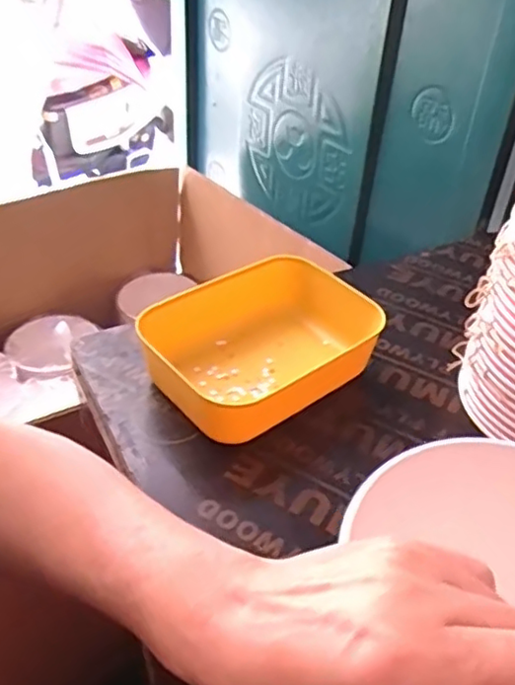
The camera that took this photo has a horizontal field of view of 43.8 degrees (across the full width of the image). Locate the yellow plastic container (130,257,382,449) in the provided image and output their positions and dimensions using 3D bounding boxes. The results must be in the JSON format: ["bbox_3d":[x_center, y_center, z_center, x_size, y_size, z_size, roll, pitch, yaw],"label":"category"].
[{"bbox_3d":[0.005,0.002,0.553,0.182,0.060,0.145,-24,47,-31],"label":"yellow plastic container"}]

